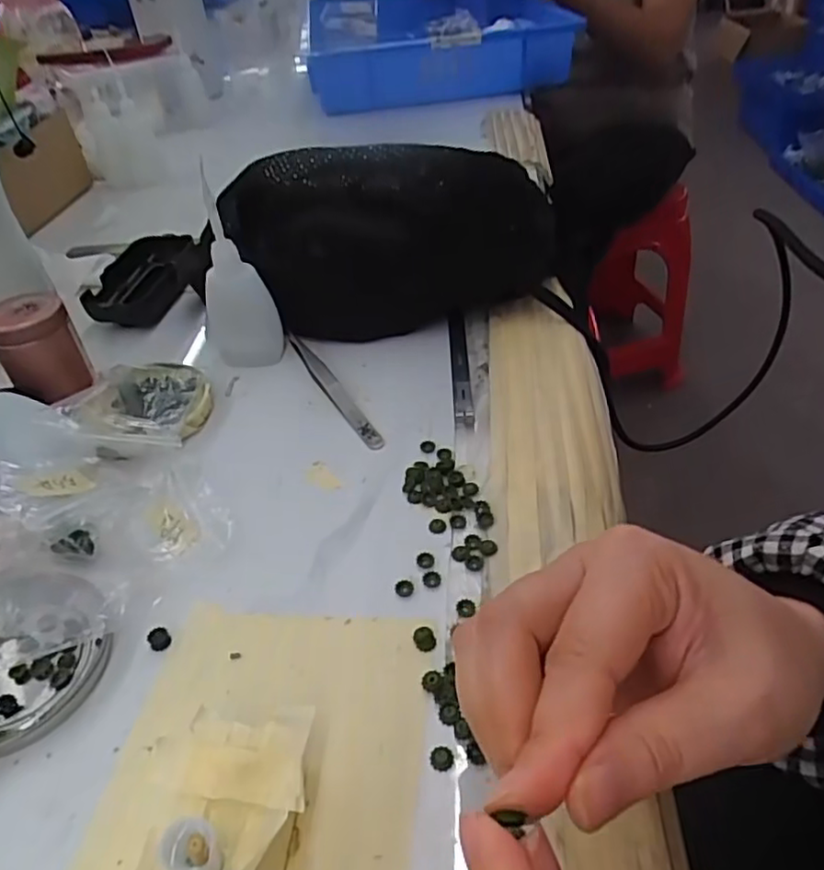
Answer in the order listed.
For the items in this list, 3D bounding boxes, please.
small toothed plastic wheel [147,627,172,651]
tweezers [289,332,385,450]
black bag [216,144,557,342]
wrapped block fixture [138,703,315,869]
[{"bbox_3d":[-0.107,0.086,0.271,0.009,0.004,0.009,-2,42,2],"label":"small toothed plastic wheel"},{"bbox_3d":[-0.050,-0.031,0.396,0.012,0.005,0.126,-22,45,-20],"label":"tweezers"},{"bbox_3d":[-0.011,-0.142,0.440,0.206,0.103,0.100,-6,42,-3],"label":"black bag"},{"bbox_3d":[-0.057,0.129,0.192,0.045,0.041,0.084,1,42,5],"label":"wrapped block fixture"}]

